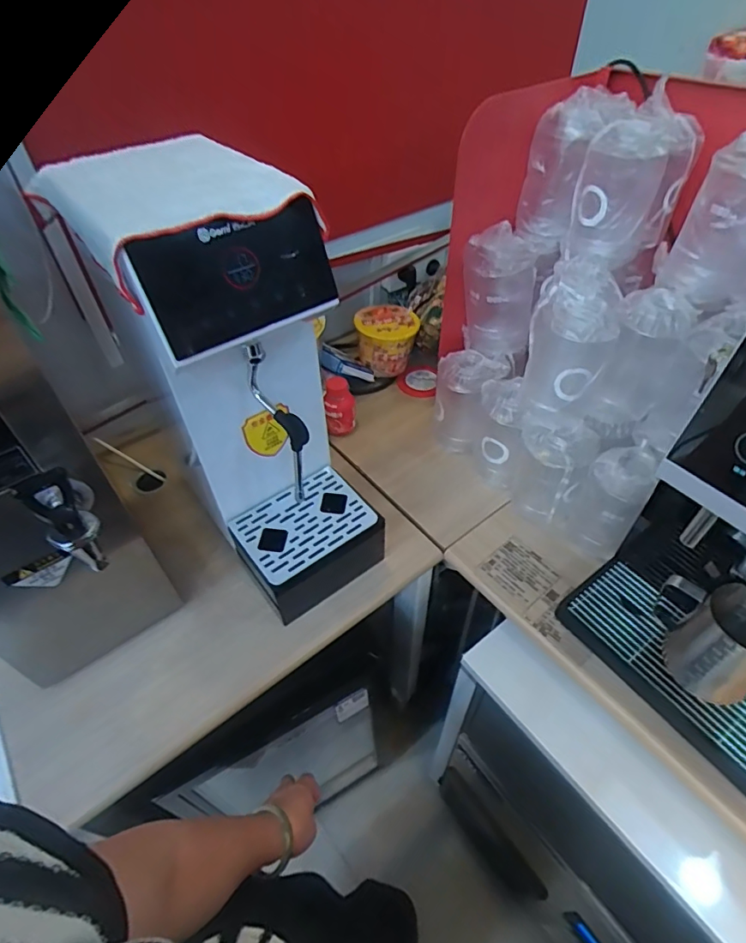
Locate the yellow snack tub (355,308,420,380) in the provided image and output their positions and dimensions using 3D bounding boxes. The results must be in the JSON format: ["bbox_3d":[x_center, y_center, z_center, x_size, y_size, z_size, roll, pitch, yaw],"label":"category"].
[{"bbox_3d":[0.031,-0.276,1.058,0.125,0.113,0.118,-1,47,1],"label":"yellow snack tub"}]

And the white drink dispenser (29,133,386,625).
[{"bbox_3d":[-0.156,-0.080,0.632,0.182,0.505,0.302,-32,54,-25],"label":"white drink dispenser"}]

